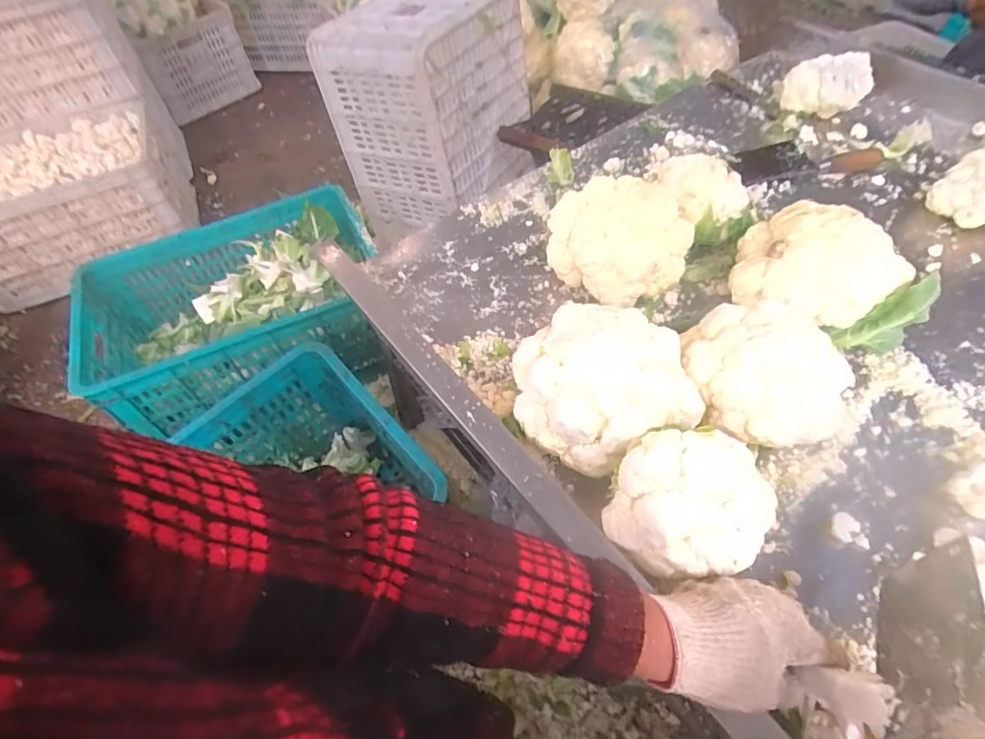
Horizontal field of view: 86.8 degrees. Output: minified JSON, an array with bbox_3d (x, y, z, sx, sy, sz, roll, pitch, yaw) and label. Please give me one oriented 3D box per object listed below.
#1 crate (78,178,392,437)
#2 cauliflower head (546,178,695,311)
[{"bbox_3d":[-0.480,-0.105,1.005,0.529,0.195,0.365,-22,56,-11],"label":"crate"},{"bbox_3d":[0.159,-0.162,0.675,0.171,0.122,0.129,32,63,24],"label":"cauliflower head"}]

